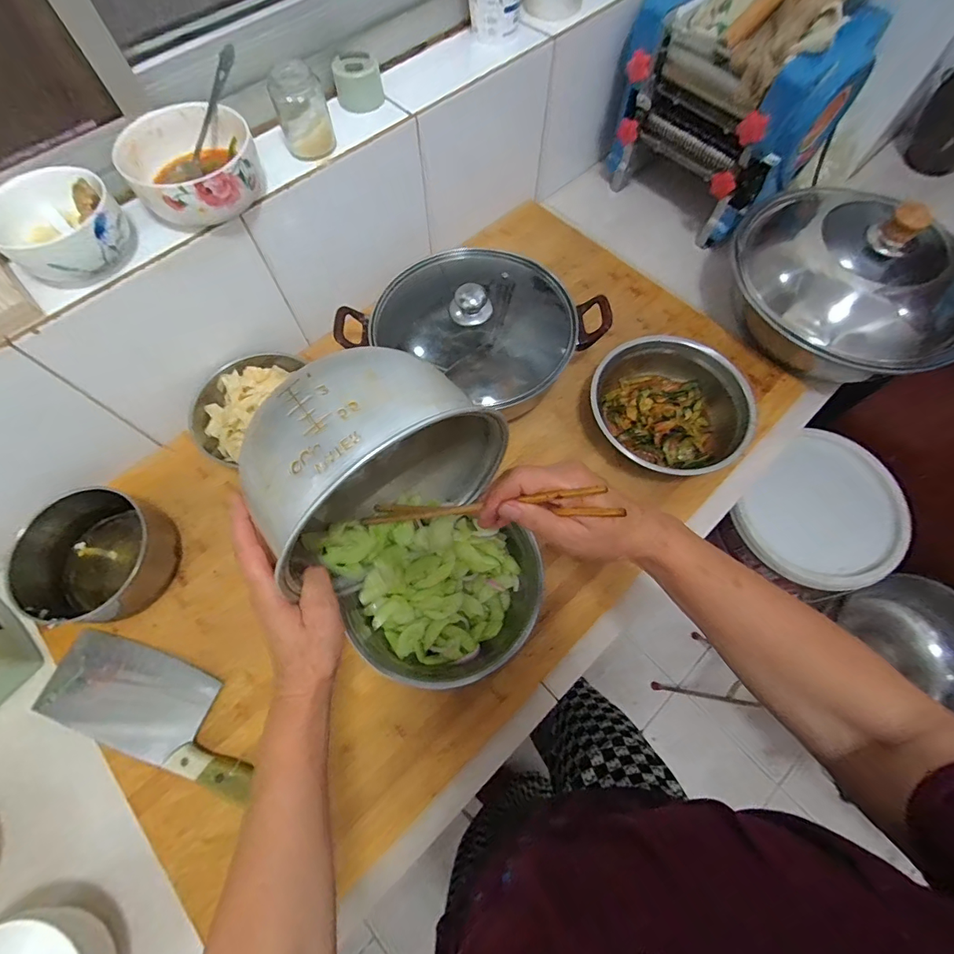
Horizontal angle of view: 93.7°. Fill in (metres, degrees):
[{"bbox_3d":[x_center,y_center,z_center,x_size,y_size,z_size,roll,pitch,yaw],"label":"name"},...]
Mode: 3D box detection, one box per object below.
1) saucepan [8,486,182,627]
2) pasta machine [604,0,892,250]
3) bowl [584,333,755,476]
[{"bbox_3d":[-0.432,0.090,0.514,0.120,0.080,0.149,9,68,4],"label":"saucepan"},{"bbox_3d":[0.431,-0.621,0.690,0.334,0.314,0.290,-35,71,-13],"label":"pasta machine"},{"bbox_3d":[0.253,-0.087,0.603,0.204,0.064,0.189,0,67,0],"label":"bowl"}]

